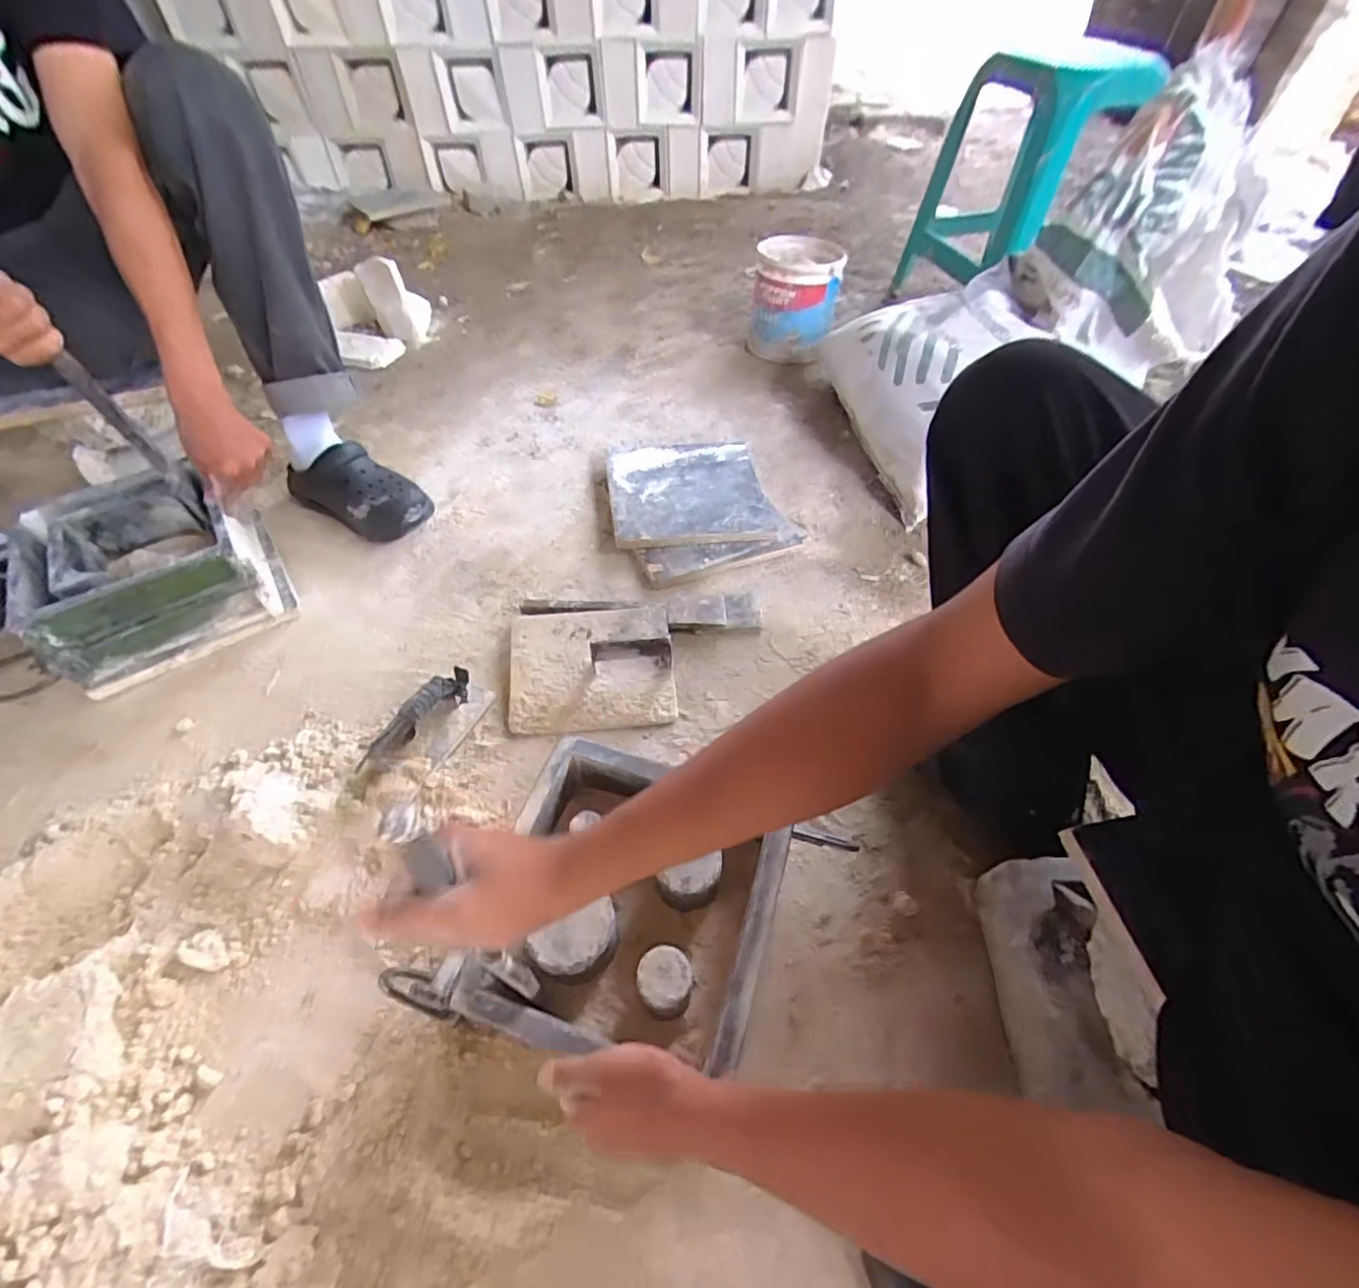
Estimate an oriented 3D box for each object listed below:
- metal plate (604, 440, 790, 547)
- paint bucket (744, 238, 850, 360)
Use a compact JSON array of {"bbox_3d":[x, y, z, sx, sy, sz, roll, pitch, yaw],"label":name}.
[{"bbox_3d":[0.018,-0.260,1.005,0.266,0.020,0.257,-3,52,-10],"label":"metal plate"},{"bbox_3d":[0.258,-0.768,1.385,0.186,0.223,0.189,-2,50,2],"label":"paint bucket"}]

